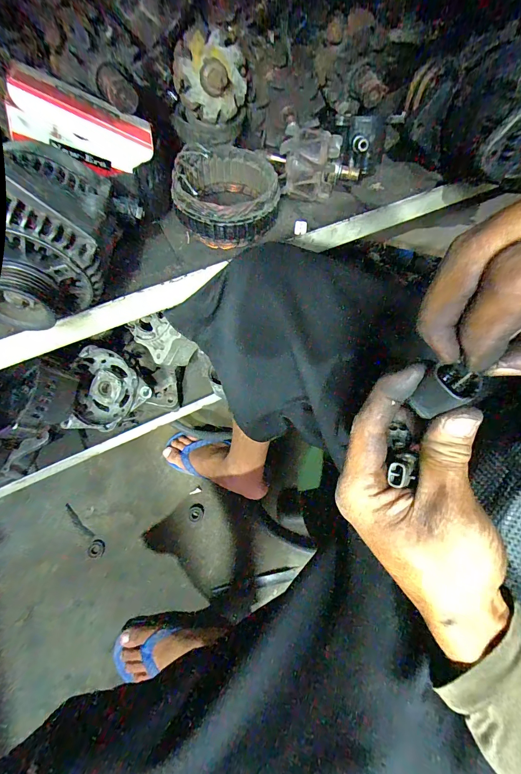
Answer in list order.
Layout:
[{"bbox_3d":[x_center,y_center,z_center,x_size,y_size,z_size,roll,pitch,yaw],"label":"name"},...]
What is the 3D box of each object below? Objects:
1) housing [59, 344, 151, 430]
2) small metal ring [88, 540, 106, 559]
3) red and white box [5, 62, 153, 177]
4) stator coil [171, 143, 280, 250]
[{"bbox_3d":[-0.274,0.010,0.569,0.161,0.060,0.135,-43,75,15],"label":"housing"},{"bbox_3d":[-0.330,0.327,0.657,0.032,0.004,0.033,0,65,-1],"label":"small metal ring"},{"bbox_3d":[-0.183,-0.268,0.341,0.127,0.057,0.053,1,62,-30],"label":"red and white box"},{"bbox_3d":[-0.040,-0.238,0.409,0.120,0.063,0.118,0,65,-1],"label":"stator coil"}]

